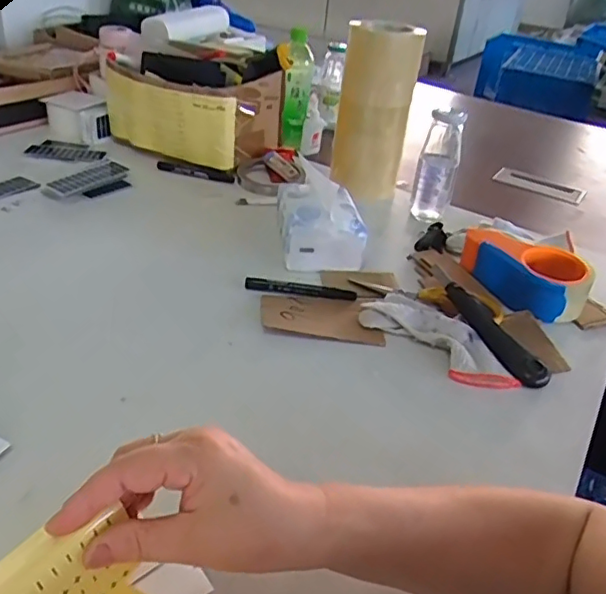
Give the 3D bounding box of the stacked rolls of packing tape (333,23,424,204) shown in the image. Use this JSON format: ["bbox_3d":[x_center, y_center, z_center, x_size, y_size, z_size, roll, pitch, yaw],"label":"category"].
[{"bbox_3d":[0.110,-0.292,0.919,0.095,0.249,0.086,0,34,-11],"label":"stacked rolls of packing tape"}]

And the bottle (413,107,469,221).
[{"bbox_3d":[0.205,-0.199,0.890,0.058,0.164,0.060,14,34,10],"label":"bottle"}]

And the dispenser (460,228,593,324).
[{"bbox_3d":[0.276,-0.031,0.735,0.081,0.066,0.150,-13,38,-27],"label":"dispenser"}]

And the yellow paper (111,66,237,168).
[{"bbox_3d":[-0.226,-0.283,0.959,0.246,0.132,0.037,20,35,18],"label":"yellow paper"}]

